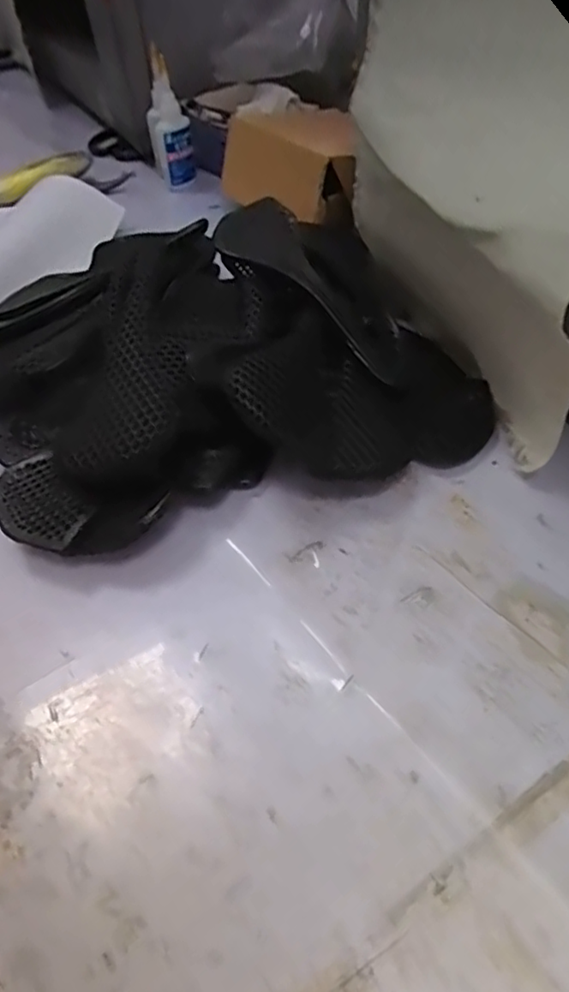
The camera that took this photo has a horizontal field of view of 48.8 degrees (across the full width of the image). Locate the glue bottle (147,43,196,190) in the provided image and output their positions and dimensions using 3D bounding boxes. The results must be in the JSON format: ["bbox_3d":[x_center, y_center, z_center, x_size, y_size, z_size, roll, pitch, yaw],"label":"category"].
[{"bbox_3d":[-0.131,-0.420,0.708,0.046,0.122,0.047,-14,49,-8],"label":"glue bottle"}]

